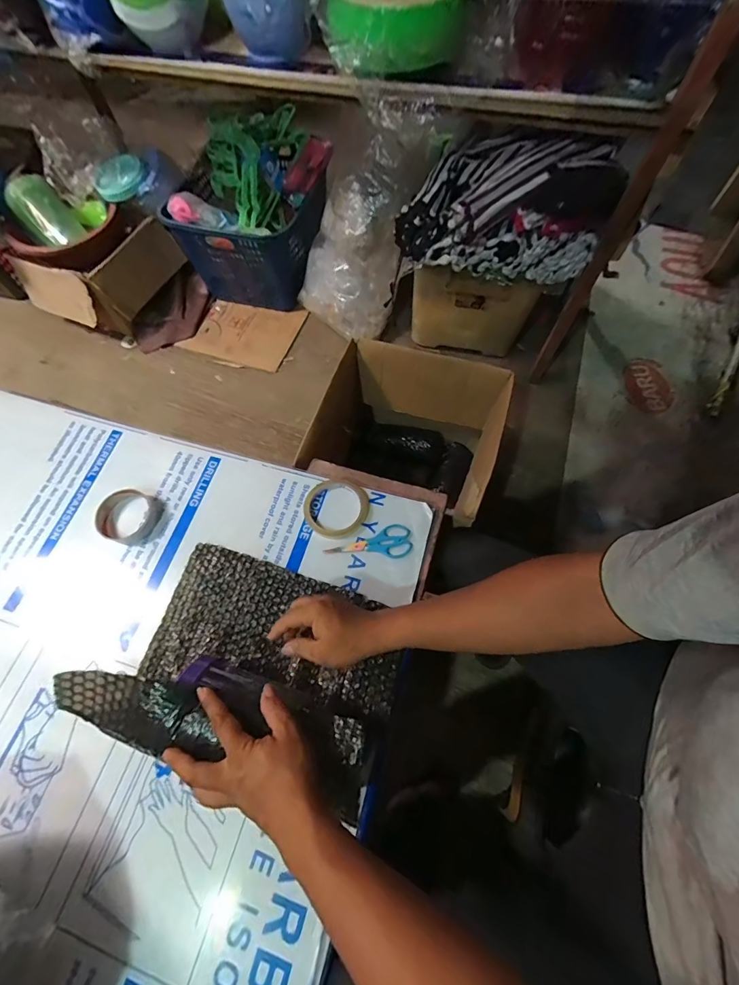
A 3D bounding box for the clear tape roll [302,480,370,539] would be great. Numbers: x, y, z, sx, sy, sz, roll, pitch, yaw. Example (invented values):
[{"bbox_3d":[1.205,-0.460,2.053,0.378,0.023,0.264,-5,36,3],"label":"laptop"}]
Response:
[{"bbox_3d":[-0.052,0.022,0.580,0.094,0.017,0.089,0,66,0],"label":"clear tape roll"}]

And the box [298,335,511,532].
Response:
[{"bbox_3d":[0.077,-0.080,0.913,0.346,0.388,0.319,20,68,9],"label":"box"}]

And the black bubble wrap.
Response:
[{"bbox_3d":[-0.134,0.189,0.459,0.312,0.124,0.219,15,67,7],"label":"black bubble wrap"}]

